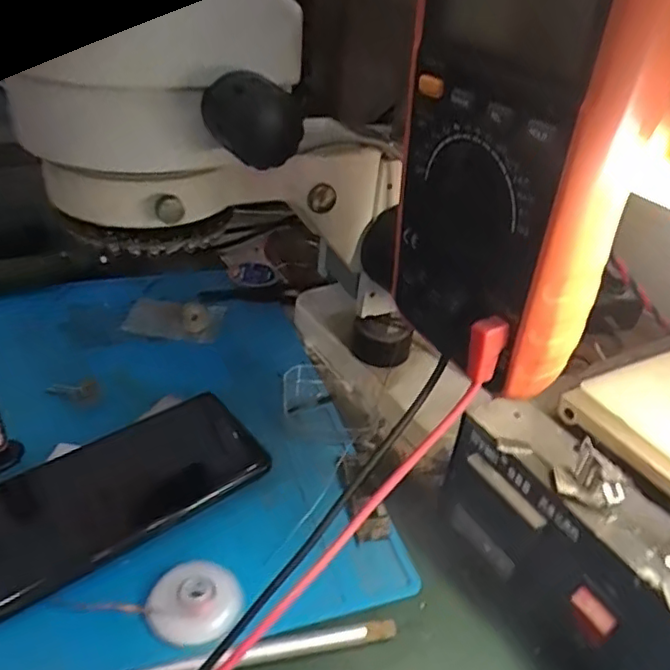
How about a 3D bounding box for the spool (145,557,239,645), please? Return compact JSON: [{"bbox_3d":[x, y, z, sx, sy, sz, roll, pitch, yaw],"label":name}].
[{"bbox_3d":[-0.067,0.126,0.294,0.042,0.006,0.038,-5,35,-15],"label":"spool"}]

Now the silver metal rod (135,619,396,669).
[{"bbox_3d":[-0.033,0.143,0.280,0.126,0.009,0.009,-4,34,-14],"label":"silver metal rod"}]

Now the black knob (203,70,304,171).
[{"bbox_3d":[-0.031,-0.083,0.236,0.036,0.032,0.036,-3,35,-8],"label":"black knob"}]

